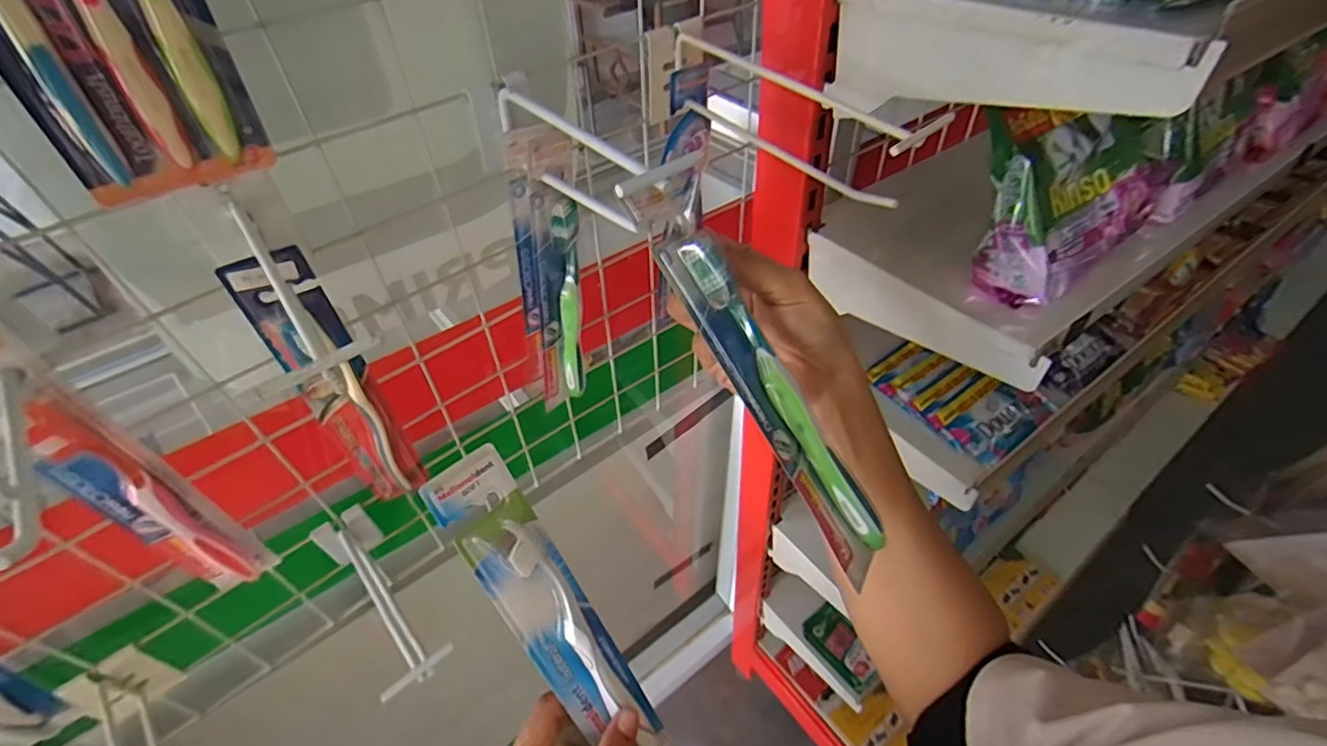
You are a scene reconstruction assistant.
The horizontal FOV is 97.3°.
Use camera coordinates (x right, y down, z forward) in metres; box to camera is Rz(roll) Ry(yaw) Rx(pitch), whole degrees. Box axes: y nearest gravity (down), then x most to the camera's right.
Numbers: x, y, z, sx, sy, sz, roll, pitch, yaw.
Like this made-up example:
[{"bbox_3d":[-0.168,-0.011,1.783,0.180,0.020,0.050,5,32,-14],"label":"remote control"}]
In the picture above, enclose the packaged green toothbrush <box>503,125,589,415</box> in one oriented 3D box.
[{"bbox_3d":[-0.081,-0.065,0.428,0.050,0.214,0.027,-9,46,-7],"label":"packaged green toothbrush"}]

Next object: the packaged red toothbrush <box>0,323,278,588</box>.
[{"bbox_3d":[-0.291,0.061,0.319,0.023,0.216,0.038,25,52,24],"label":"packaged red toothbrush"}]

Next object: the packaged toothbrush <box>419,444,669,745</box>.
[{"bbox_3d":[-0.053,0.139,0.316,0.041,0.219,0.016,-37,22,-29],"label":"packaged toothbrush"}]

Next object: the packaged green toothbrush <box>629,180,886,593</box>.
[{"bbox_3d":[0.051,0.006,0.290,0.034,0.021,0.213,-35,98,-28],"label":"packaged green toothbrush"}]

